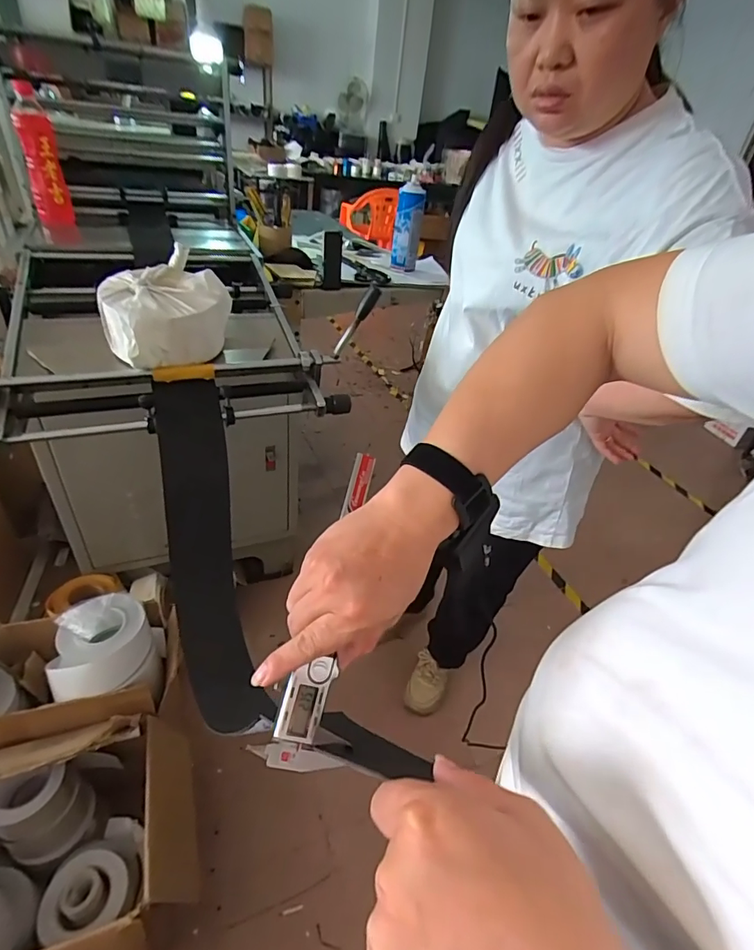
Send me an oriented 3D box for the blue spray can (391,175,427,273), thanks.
[{"bbox_3d":[0.072,-0.578,1.114,0.066,0.181,0.058,8,36,1],"label":"blue spray can"}]

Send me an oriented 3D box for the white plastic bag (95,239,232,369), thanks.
[{"bbox_3d":[-0.283,-0.223,0.658,0.169,0.098,0.185,-19,44,-31],"label":"white plastic bag"}]

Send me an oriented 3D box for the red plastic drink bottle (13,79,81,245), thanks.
[{"bbox_3d":[-0.650,-0.596,0.929,0.064,0.243,0.067,-15,42,-28],"label":"red plastic drink bottle"}]

